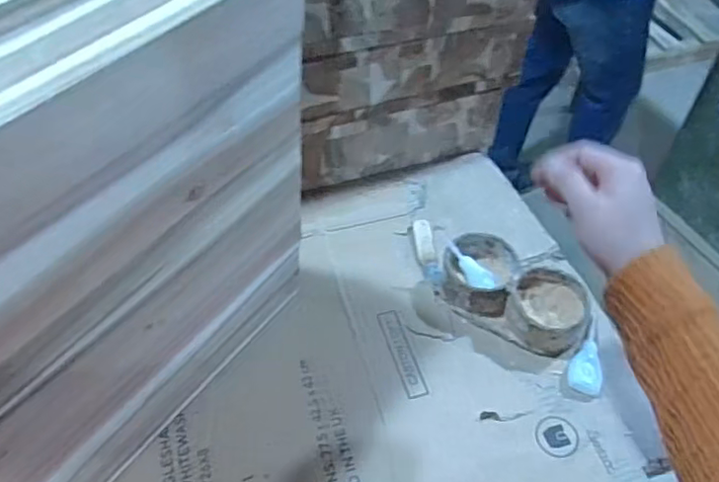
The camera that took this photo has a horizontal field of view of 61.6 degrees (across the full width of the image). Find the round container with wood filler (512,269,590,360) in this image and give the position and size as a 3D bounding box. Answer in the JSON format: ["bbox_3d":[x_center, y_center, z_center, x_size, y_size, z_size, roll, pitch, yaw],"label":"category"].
[{"bbox_3d":[0.206,0.074,0.659,0.082,0.046,0.088,17,51,14],"label":"round container with wood filler"}]

